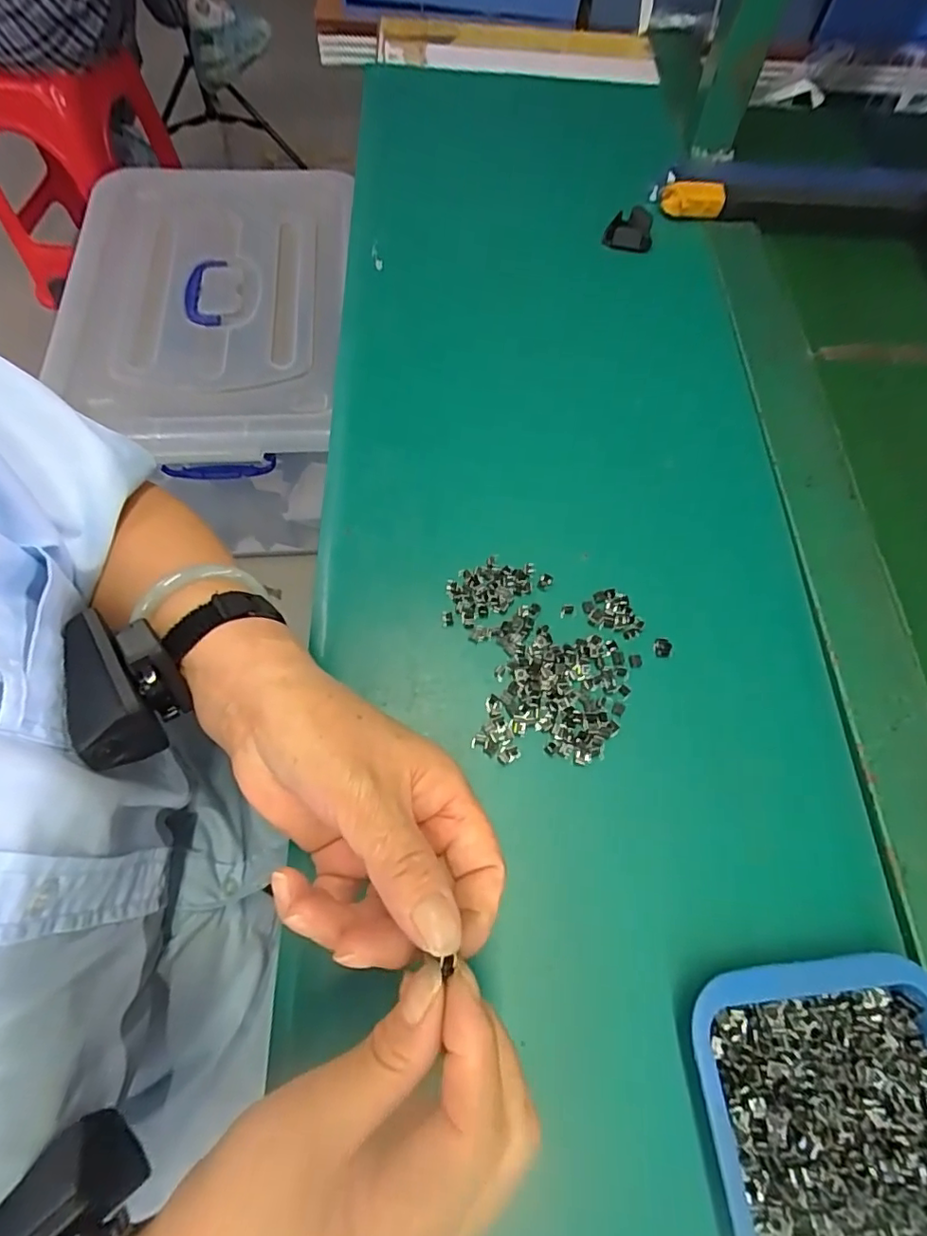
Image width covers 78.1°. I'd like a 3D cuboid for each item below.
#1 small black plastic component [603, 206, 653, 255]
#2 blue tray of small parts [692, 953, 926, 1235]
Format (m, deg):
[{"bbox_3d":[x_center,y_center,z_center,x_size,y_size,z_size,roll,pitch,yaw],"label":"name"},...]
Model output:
[{"bbox_3d":[0.139,-0.325,0.479,0.040,0.024,0.026,12,65,3],"label":"small black plastic component"},{"bbox_3d":[0.162,0.228,0.232,0.118,0.033,0.153,-5,66,-5],"label":"blue tray of small parts"}]

